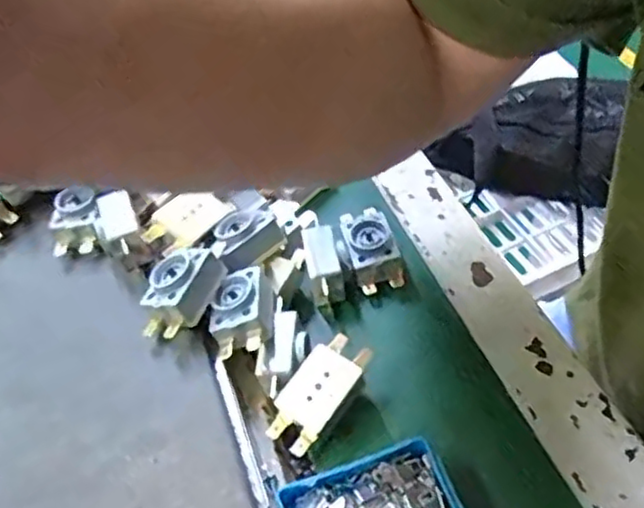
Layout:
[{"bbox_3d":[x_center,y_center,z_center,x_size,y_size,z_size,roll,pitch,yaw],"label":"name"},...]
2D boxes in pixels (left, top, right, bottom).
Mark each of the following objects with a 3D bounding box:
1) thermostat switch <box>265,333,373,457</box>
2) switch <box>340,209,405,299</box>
[{"bbox_3d":[-0.001,0.065,0.326,0.028,0.019,0.057,28,59,30],"label":"thermostat switch"},{"bbox_3d":[0.027,-0.002,0.379,0.026,0.017,0.045,-18,48,-6],"label":"switch"}]

